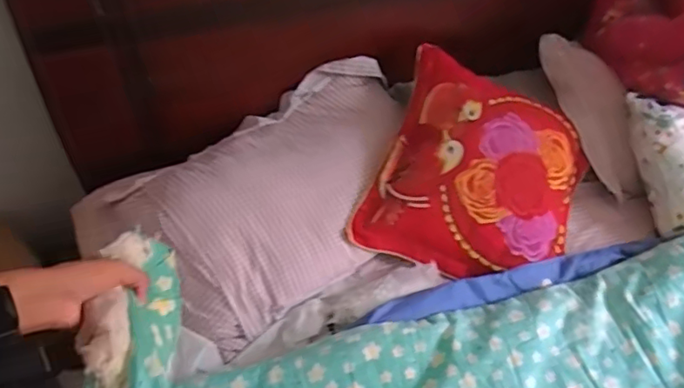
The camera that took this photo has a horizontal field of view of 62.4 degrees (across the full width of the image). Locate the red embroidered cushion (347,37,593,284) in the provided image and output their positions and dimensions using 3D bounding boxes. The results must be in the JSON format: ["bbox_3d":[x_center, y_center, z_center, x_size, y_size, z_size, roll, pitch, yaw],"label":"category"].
[{"bbox_3d":[0.284,-0.047,1.166,0.412,0.094,0.422,26,81,-4],"label":"red embroidered cushion"}]

